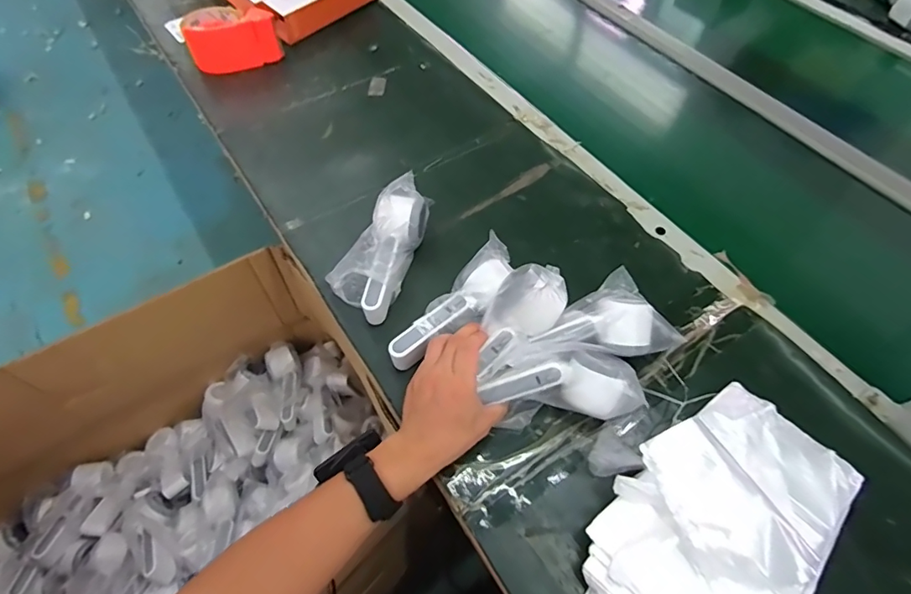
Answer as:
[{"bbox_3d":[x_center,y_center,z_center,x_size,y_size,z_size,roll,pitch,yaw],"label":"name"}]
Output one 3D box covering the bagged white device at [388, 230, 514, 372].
[{"bbox_3d":[0.002,0.016,0.535,0.054,0.082,0.169,36,65,19],"label":"bagged white device"}]

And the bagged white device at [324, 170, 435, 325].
[{"bbox_3d":[-0.086,-0.065,0.589,0.075,0.091,0.178,20,60,11],"label":"bagged white device"}]

